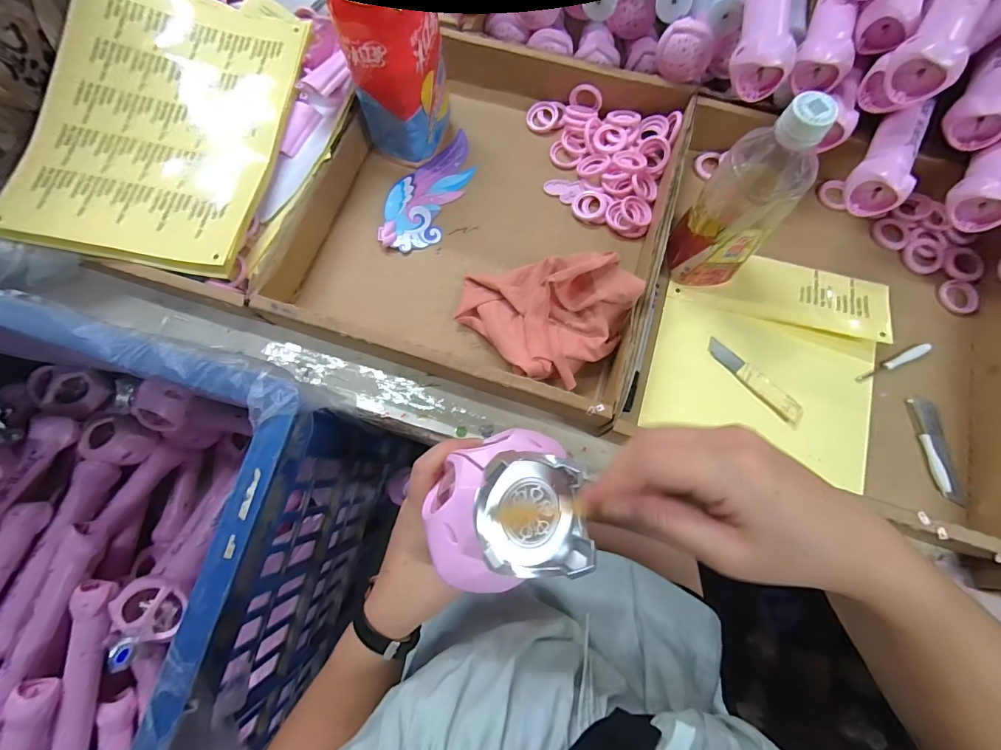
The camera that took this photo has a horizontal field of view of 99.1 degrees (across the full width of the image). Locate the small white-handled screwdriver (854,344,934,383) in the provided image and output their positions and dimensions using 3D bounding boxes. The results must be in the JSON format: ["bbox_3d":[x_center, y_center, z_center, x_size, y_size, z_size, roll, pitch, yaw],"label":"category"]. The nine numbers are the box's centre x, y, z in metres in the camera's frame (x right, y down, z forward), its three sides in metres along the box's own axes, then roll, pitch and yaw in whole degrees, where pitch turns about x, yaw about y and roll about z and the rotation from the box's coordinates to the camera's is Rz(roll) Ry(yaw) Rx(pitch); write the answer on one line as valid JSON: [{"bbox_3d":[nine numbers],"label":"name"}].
[{"bbox_3d":[0.388,-0.012,0.420,0.082,0.008,0.011,-24,76,-5],"label":"small white-handled screwdriver"}]

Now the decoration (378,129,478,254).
[{"bbox_3d":[-0.082,-0.210,0.481,0.073,0.006,0.166,23,74,2],"label":"decoration"}]

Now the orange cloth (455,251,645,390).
[{"bbox_3d":[0.041,-0.067,0.406,0.127,0.072,0.150,-43,79,-9],"label":"orange cloth"}]

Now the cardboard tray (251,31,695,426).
[{"bbox_3d":[-0.007,-0.179,0.439,0.353,0.061,0.375,17,76,5],"label":"cardboard tray"}]

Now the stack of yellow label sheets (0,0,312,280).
[{"bbox_3d":[-0.338,-0.264,0.429,0.218,0.021,0.317,9,76,-7],"label":"stack of yellow label sheets"}]

